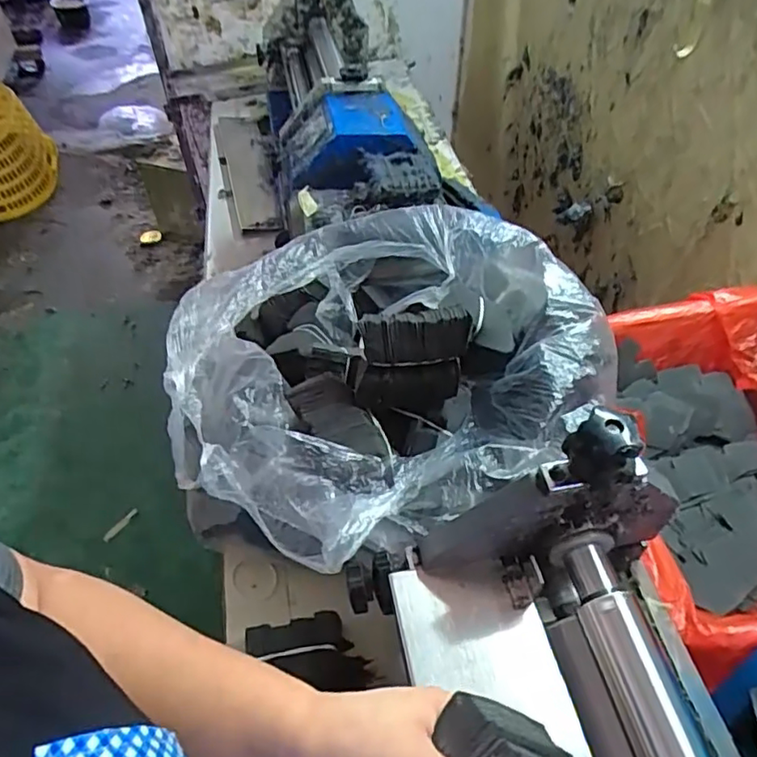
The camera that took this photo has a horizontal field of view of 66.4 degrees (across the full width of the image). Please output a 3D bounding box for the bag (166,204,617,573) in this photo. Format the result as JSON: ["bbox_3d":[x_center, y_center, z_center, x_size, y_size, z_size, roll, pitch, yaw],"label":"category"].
[{"bbox_3d":[-0.012,-0.009,0.601,0.417,0.184,0.362,-26,53,-20],"label":"bag"}]

